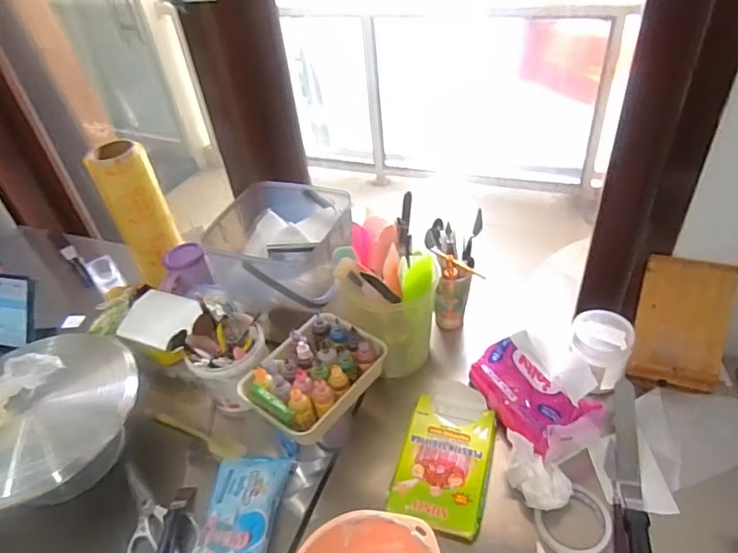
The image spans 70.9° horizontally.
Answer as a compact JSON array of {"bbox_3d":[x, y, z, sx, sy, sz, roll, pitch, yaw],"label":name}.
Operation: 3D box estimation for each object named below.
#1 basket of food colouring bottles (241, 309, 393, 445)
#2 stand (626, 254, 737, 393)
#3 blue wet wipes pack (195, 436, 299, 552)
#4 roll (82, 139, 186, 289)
[{"bbox_3d":[-0.076,0.151,0.786,0.154,0.083,0.204,27,51,32],"label":"basket of food colouring bottles"},{"bbox_3d":[0.501,0.075,0.829,0.130,0.202,0.043,10,10,18],"label":"stand"},{"bbox_3d":[-0.181,0.324,0.742,0.109,0.030,0.200,3,42,10],"label":"blue wet wipes pack"},{"bbox_3d":[-0.473,-0.134,1.070,0.111,0.273,0.114,-28,46,-22],"label":"roll"}]

